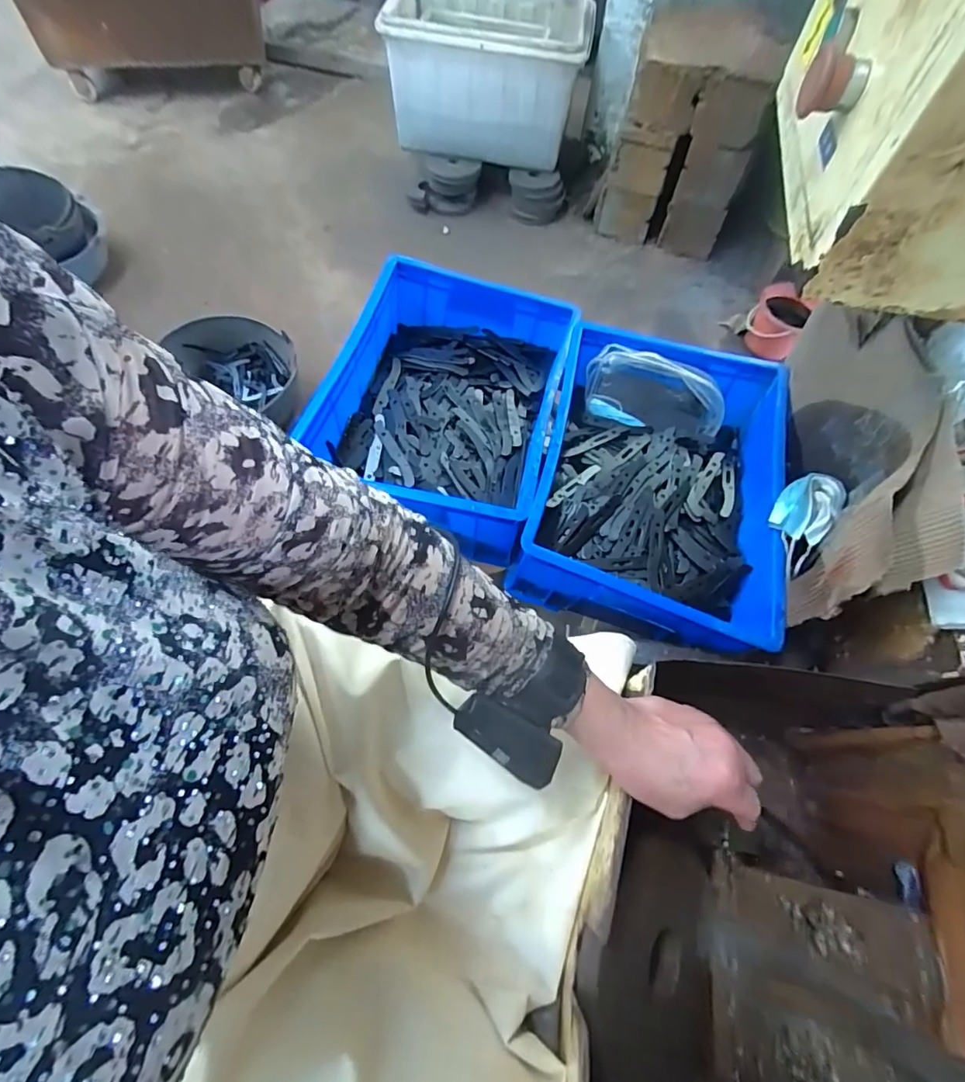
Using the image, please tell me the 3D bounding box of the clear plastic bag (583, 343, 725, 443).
[{"bbox_3d":[0.254,-0.216,0.734,0.204,0.062,0.087,13,65,3],"label":"clear plastic bag"}]

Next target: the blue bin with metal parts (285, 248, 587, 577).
[{"bbox_3d":[-0.052,-0.200,0.711,0.301,0.101,0.404,15,65,3],"label":"blue bin with metal parts"}]

